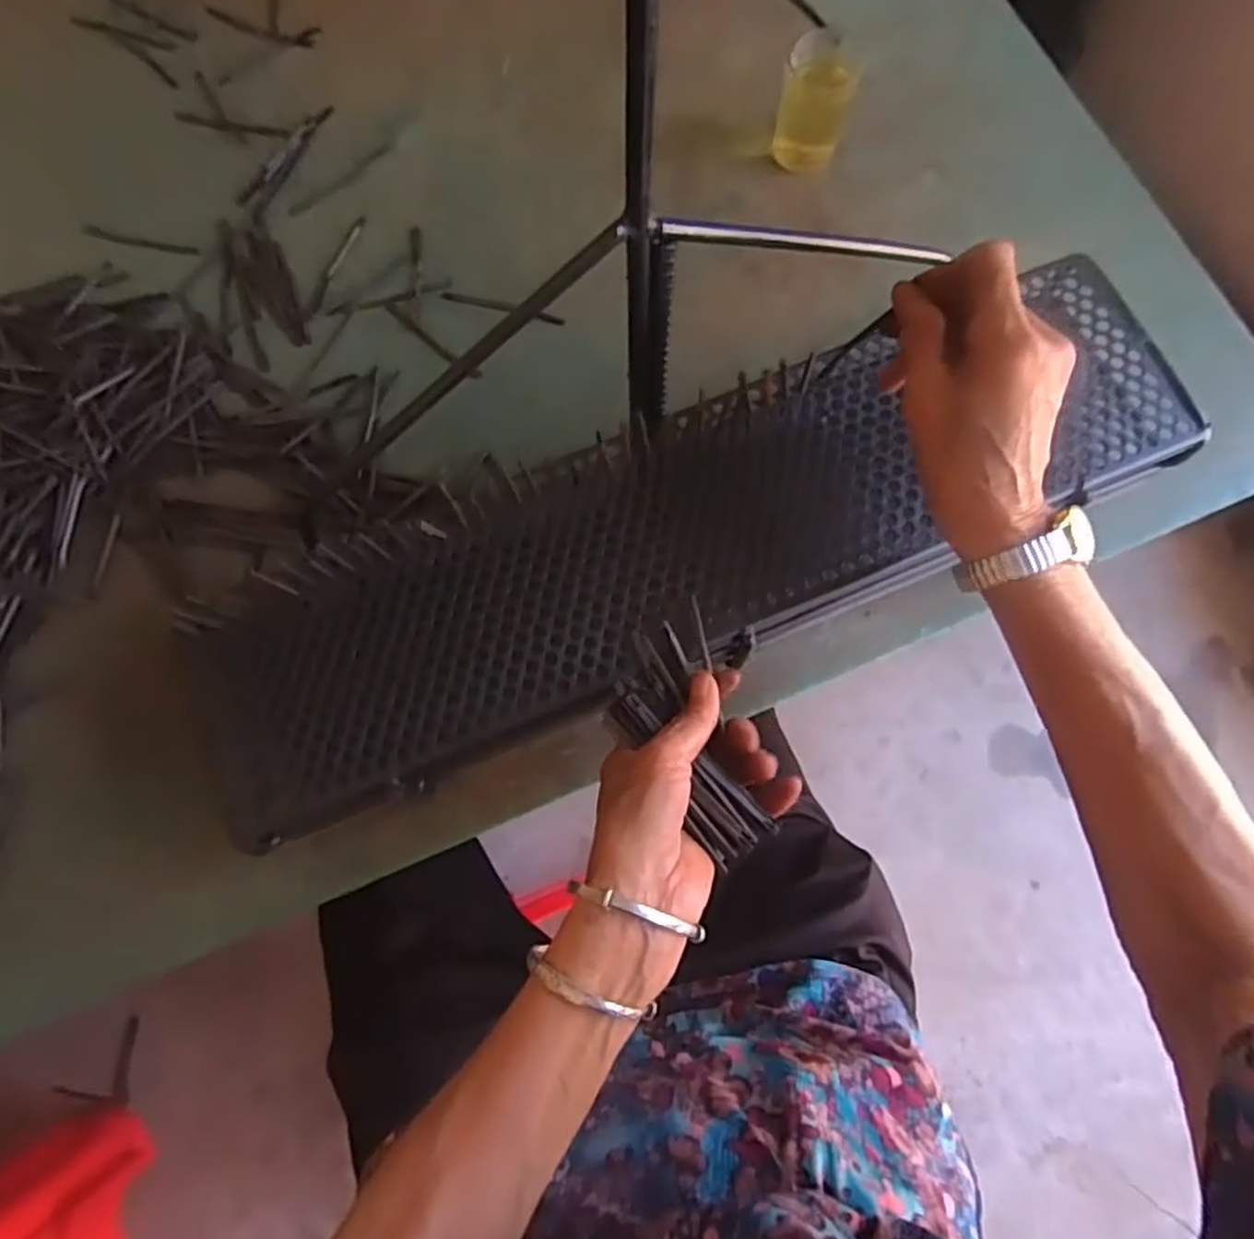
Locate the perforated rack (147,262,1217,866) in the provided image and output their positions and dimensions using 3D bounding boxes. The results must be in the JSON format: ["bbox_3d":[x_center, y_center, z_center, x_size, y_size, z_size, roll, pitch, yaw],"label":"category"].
[{"bbox_3d":[0.045,-0.047,0.431,0.601,0.022,0.140,-22,77,-4],"label":"perforated rack"}]

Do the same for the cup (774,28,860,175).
[{"bbox_3d":[0.144,-0.398,0.567,0.053,0.078,0.046,15,77,4],"label":"cup"}]

